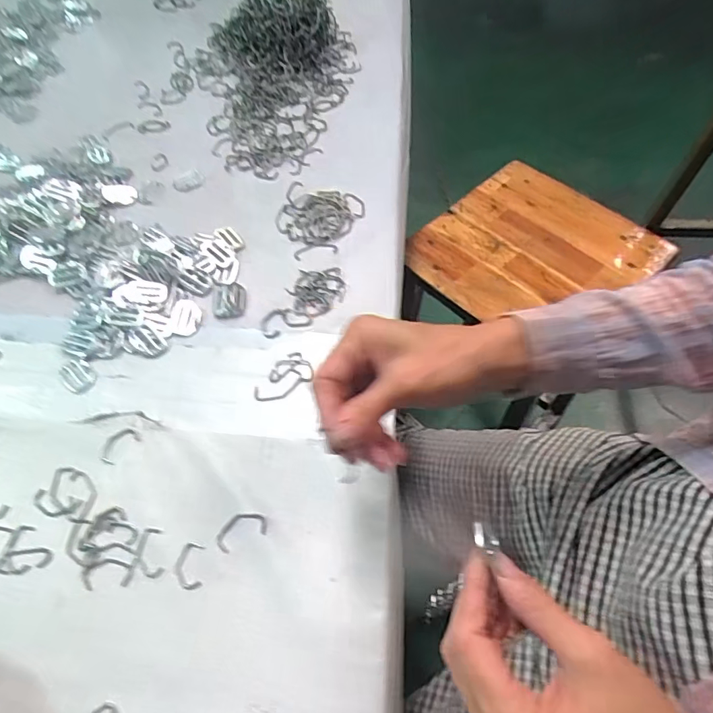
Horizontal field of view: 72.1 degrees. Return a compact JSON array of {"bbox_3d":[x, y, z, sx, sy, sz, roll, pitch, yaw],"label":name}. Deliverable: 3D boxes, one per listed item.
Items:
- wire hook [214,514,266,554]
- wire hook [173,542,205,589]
[{"bbox_3d":[-0.086,0.127,0.362,0.039,0.004,0.022,-24,62,-12],"label":"wire hook"},{"bbox_3d":[-0.121,0.151,0.353,0.020,0.004,0.031,-4,59,-1],"label":"wire hook"}]

